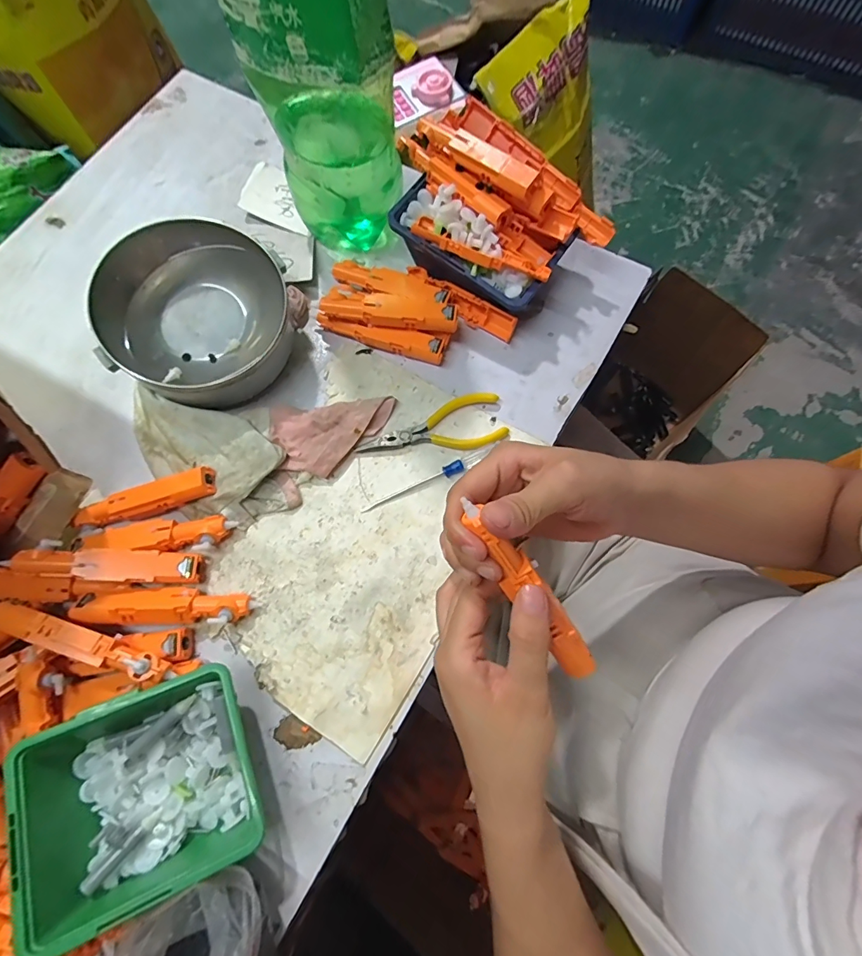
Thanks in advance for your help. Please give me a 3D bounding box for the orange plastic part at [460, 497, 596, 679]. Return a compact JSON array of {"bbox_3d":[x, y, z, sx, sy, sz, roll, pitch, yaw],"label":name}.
[{"bbox_3d":[0.054,0.062,0.234,0.020,0.015,0.125,-39,108,-10],"label":"orange plastic part"}]

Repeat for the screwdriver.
[{"bbox_3d":[0.000,-0.001,0.366,0.123,0.010,0.011,-24,74,-3],"label":"screwdriver"}]

